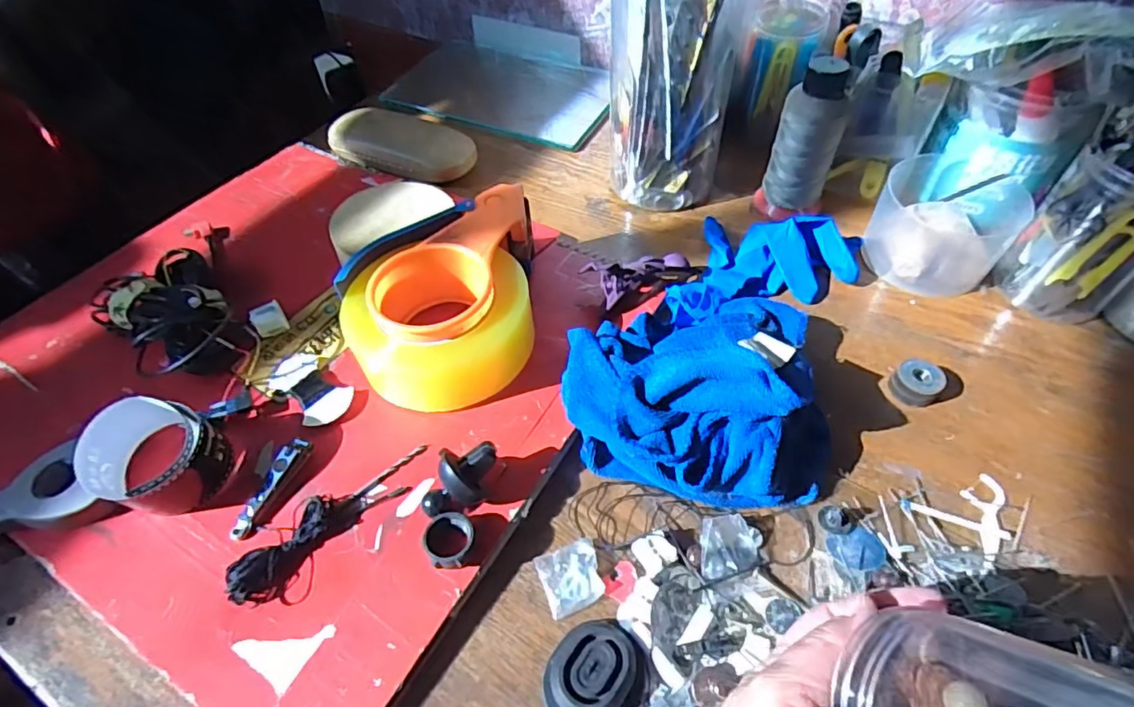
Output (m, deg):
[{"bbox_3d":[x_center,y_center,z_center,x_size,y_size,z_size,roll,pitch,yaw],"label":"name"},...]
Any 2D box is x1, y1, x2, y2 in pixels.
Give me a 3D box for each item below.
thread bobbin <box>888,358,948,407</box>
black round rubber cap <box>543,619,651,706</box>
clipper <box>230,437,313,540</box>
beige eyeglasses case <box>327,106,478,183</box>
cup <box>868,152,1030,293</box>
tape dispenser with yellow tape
[{"bbox_3d":[0.233,0.020,0.381,0.024,0.021,0.029,-36,58,-26],"label":"thread bobbin"},{"bbox_3d":[0.015,0.155,0.275,0.045,0.017,0.051,22,54,18],"label":"black round rubber cap"},{"bbox_3d":[-0.173,0.077,0.334,0.014,0.008,0.063,18,53,16],"label":"clipper"},{"bbox_3d":[-0.162,-0.205,0.563,0.141,0.032,0.064,21,53,18],"label":"beige eyeglasses case"},{"bbox_3d":[0.293,-0.101,0.450,0.094,0.065,0.099,0,50,0],"label":"cup"},{"bbox_3d":[-0.084,-0.039,0.396,0.119,0.062,0.147,-3,50,-2],"label":"tape dispenser with yellow tape"}]

